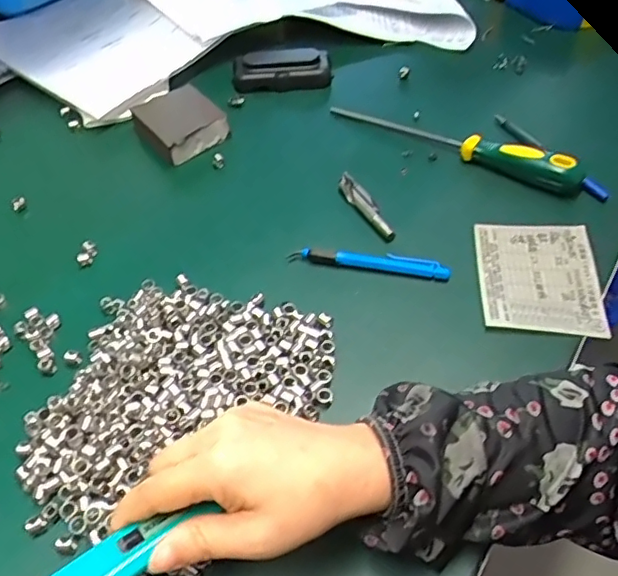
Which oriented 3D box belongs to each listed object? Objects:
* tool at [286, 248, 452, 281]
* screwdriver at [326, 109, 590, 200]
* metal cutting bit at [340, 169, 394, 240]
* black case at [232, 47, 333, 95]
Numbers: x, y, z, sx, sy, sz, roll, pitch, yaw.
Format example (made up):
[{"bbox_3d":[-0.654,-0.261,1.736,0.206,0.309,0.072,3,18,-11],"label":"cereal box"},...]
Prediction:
[{"bbox_3d":[0.047,-0.022,0.467,0.127,0.014,0.011,7,51,8],"label":"tool"},{"bbox_3d":[0.134,-0.146,0.558,0.247,0.039,0.026,28,58,24],"label":"screwdriver"},{"bbox_3d":[0.048,-0.073,0.509,0.012,0.015,0.089,-20,53,-14],"label":"metal cutting bit"},{"bbox_3d":[-0.030,-0.245,0.654,0.107,0.034,0.049,-7,51,-3],"label":"black case"}]

